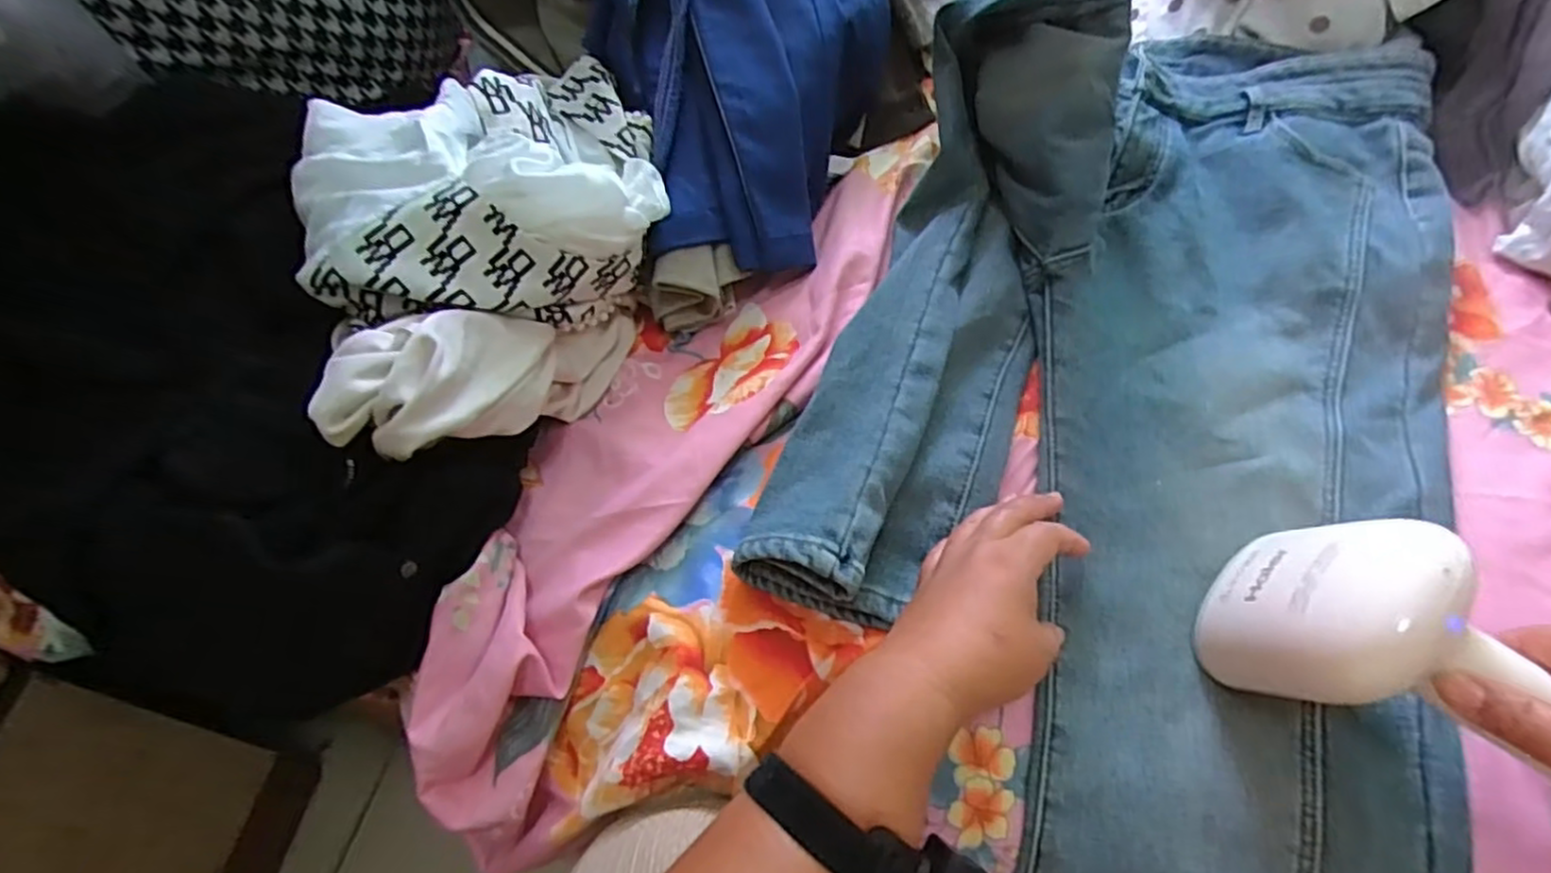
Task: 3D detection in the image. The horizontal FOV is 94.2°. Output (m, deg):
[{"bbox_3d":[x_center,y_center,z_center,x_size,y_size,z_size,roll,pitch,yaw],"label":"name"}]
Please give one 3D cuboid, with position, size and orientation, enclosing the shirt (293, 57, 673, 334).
[{"bbox_3d":[-0.195,-0.169,0.500,0.228,0.095,0.220,-19,57,-8],"label":"shirt"}]

